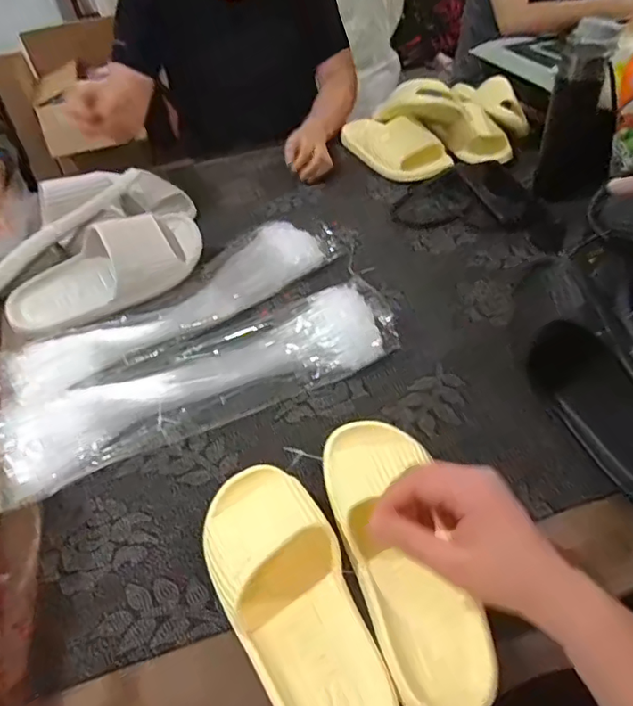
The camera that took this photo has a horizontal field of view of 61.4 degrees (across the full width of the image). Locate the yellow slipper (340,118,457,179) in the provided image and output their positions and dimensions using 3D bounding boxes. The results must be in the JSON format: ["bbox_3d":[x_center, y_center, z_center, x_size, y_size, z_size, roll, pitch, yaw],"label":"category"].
[{"bbox_3d":[0.140,-0.382,0.986,0.118,0.050,0.257,-35,49,2],"label":"yellow slipper"}]

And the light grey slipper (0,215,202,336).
[{"bbox_3d":[-0.283,-0.118,0.714,0.266,0.083,0.102,-23,47,-14],"label":"light grey slipper"}]

